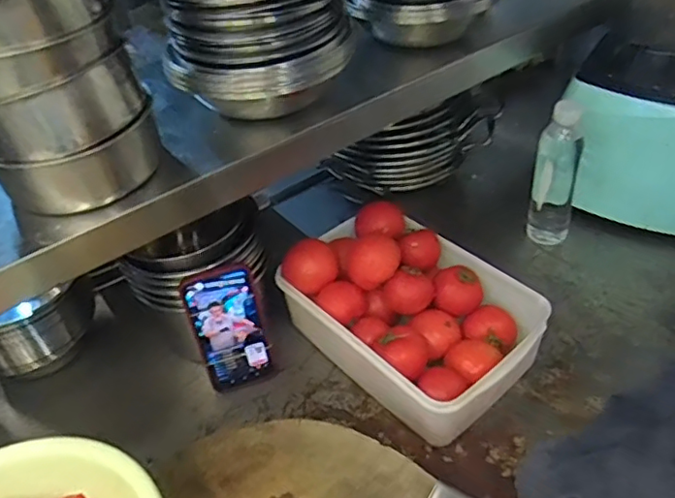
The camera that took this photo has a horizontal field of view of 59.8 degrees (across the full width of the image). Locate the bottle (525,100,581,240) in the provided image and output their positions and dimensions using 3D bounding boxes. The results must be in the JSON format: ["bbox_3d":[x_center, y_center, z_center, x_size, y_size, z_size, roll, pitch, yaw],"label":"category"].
[{"bbox_3d":[0.303,-0.111,0.806,0.061,0.206,0.070,11,44,18],"label":"bottle"}]

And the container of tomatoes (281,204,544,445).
[{"bbox_3d":[0.088,0.071,0.709,0.197,0.122,0.281,-34,48,-28],"label":"container of tomatoes"}]

